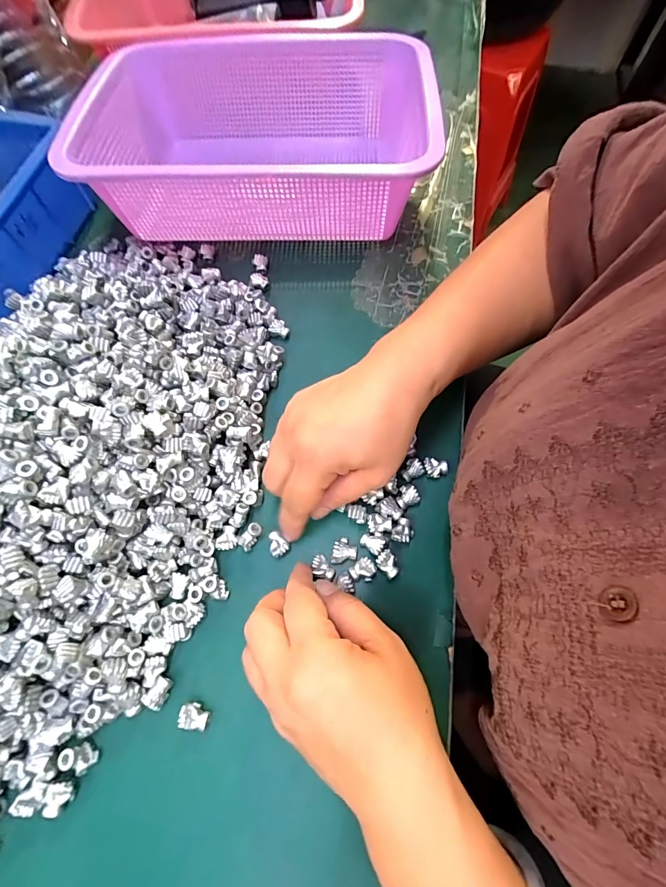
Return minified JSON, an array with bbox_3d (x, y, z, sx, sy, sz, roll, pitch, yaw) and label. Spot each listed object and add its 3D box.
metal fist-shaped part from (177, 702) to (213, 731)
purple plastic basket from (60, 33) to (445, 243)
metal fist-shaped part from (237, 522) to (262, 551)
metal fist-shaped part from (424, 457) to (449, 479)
[{"bbox_3d":[-0.081,0.162,0.230,0.018,0.010,0.013,12,69,7],"label":"metal fist-shaped part"},{"bbox_3d":[-0.063,-0.278,0.365,0.284,0.098,0.219,1,68,3],"label":"purple plastic basket"},{"bbox_3d":[-0.056,0.063,0.265,0.009,0.012,0.018,38,74,16],"label":"metal fist-shaped part"},{"bbox_3d":[0.075,0.017,0.283,0.017,0.009,0.013,-3,67,1],"label":"metal fist-shaped part"}]

